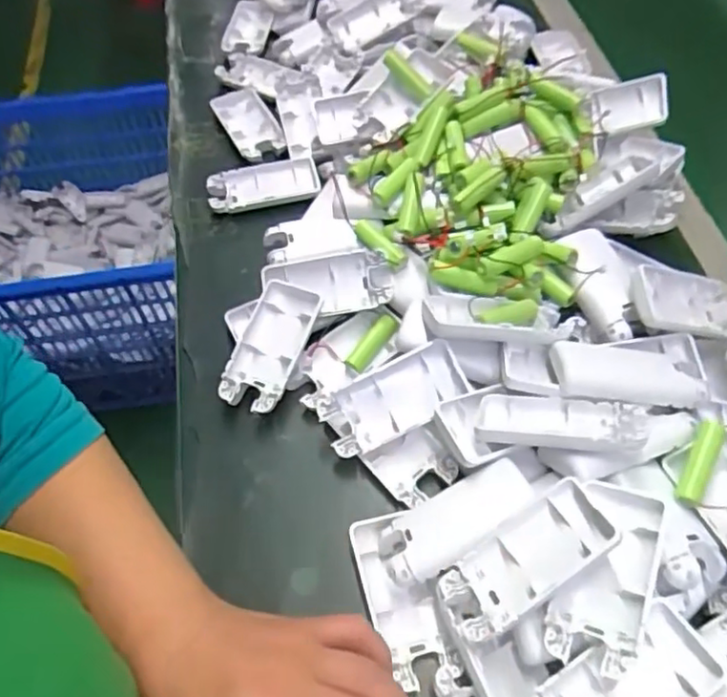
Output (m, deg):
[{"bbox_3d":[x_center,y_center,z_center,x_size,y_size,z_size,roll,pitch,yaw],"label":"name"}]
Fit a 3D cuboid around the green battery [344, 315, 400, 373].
[{"bbox_3d":[0.006,-0.002,0.466,0.016,0.016,0.051,32,64,21],"label":"green battery"}]

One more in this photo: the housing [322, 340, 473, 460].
[{"bbox_3d":[0.019,0.032,0.420,0.094,0.018,0.045,-30,87,3],"label":"housing"}]

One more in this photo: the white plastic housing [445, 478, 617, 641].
[{"bbox_3d":[0.086,0.111,0.339,0.093,0.024,0.040,-40,61,7],"label":"white plastic housing"}]

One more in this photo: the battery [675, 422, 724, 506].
[{"bbox_3d":[0.191,0.065,0.366,0.016,0.014,0.053,26,62,18],"label":"battery"}]

